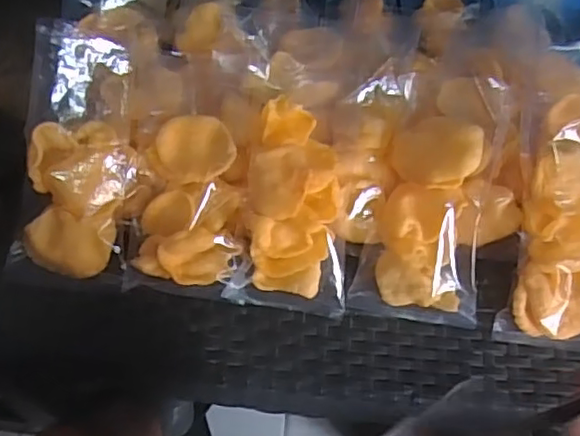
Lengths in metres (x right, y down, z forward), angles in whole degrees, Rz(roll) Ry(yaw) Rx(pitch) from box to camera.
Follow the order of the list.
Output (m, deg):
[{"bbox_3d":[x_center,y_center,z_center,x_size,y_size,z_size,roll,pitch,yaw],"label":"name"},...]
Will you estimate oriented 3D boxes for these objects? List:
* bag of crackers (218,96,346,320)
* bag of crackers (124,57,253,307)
[{"bbox_3d":[-0.001,-0.010,0.475,0.084,0.036,0.163,0,88,-4],"label":"bag of crackers"},{"bbox_3d":[-0.075,-0.041,0.484,0.086,0.033,0.191,1,77,-4],"label":"bag of crackers"}]

